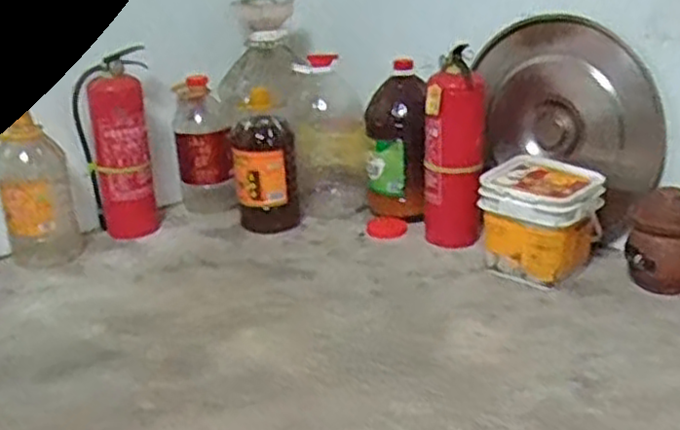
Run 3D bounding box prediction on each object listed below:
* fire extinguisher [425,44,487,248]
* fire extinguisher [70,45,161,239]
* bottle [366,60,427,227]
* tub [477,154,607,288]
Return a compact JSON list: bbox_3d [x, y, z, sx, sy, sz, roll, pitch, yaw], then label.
[{"bbox_3d":[0.257,-0.132,1.654,0.134,0.430,0.129,2,24,14],"label":"fire extinguisher"},{"bbox_3d":[-0.552,-0.166,1.802,0.169,0.446,0.155,-7,23,-6],"label":"fire extinguisher"},{"bbox_3d":[0.139,-0.160,1.817,0.146,0.368,0.145,-3,23,3],"label":"bottle"},{"bbox_3d":[0.416,0.019,1.532,0.202,0.220,0.187,15,30,38],"label":"tub"}]

